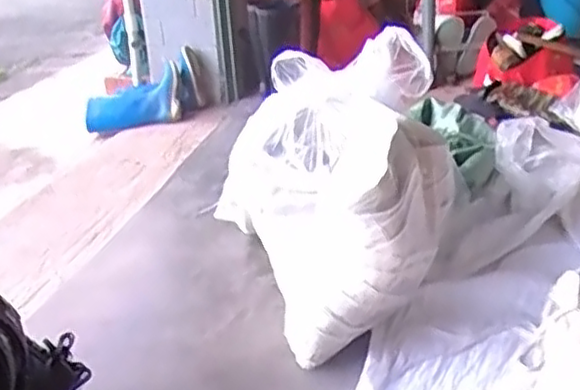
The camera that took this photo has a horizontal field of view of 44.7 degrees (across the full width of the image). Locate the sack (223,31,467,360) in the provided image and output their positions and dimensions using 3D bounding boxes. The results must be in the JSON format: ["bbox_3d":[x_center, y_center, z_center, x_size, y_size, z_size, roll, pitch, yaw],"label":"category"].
[{"bbox_3d":[0.118,-0.012,1.318,0.371,0.406,0.469,0,26,9],"label":"sack"}]

